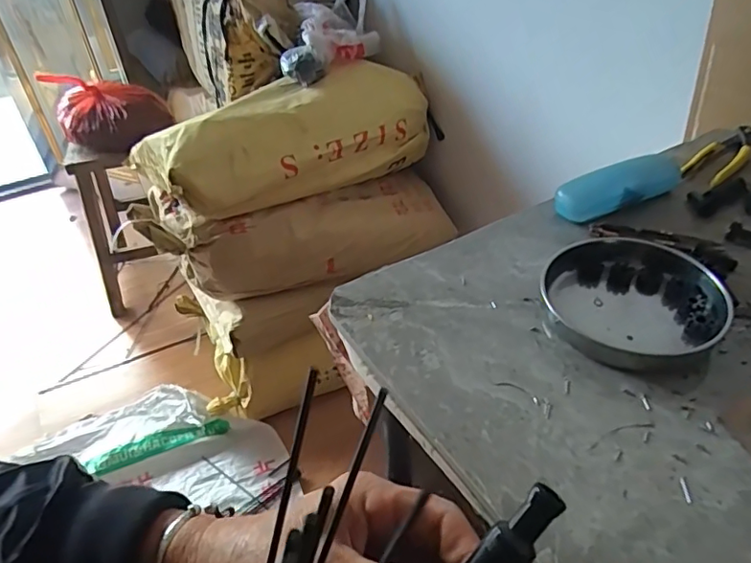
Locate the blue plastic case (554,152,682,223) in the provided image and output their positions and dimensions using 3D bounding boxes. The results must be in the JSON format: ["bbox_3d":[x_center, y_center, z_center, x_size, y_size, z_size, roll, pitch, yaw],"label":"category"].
[{"bbox_3d":[0.264,-0.100,0.590,0.149,0.034,0.045,-21,42,-20],"label":"blue plastic case"}]

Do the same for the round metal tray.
[{"bbox_3d":[0.217,0.008,0.458,0.144,0.032,0.133,-3,39,2],"label":"round metal tray"}]

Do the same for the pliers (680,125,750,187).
[{"bbox_3d":[0.414,-0.153,0.650,0.047,0.009,0.156,30,50,35],"label":"pliers"}]

